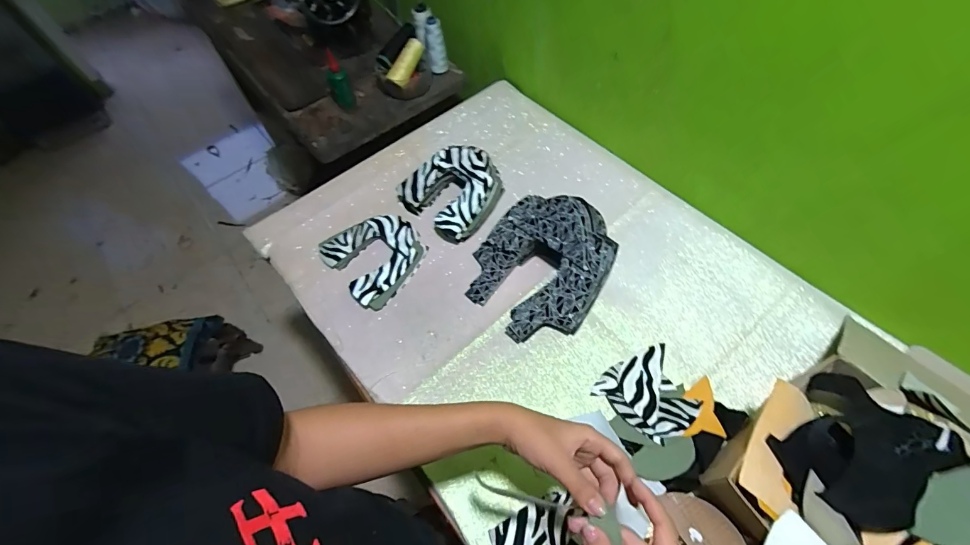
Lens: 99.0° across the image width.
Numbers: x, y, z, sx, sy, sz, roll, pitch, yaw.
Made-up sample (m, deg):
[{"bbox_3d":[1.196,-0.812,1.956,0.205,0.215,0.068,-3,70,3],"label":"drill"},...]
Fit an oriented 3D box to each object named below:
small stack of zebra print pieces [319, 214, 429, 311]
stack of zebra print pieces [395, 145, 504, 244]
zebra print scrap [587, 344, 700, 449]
[{"bbox_3d":[-0.180,-0.032,0.691,0.144,0.020,0.161,-38,63,-19],"label":"small stack of zebra print pieces"},{"bbox_3d":[-0.052,-0.155,0.732,0.164,0.067,0.172,-41,64,-20],"label":"stack of zebra print pieces"},{"bbox_3d":[0.215,0.162,0.544,0.107,0.015,0.109,-23,59,-11],"label":"zebra print scrap"}]

